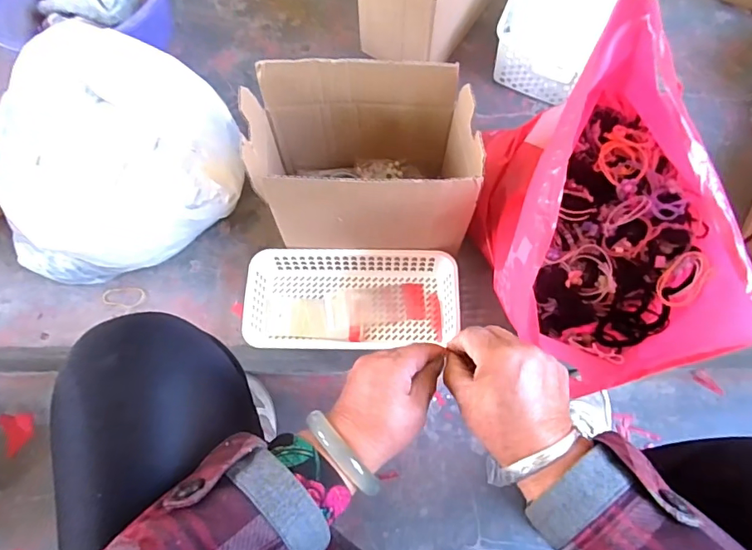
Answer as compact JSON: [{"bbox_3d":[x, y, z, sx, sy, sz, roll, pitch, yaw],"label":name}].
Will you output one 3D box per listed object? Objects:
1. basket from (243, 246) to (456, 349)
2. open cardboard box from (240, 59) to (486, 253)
[{"bbox_3d":[-0.029,0.033,0.643,0.271,0.048,0.125,-1,69,-1],"label":"basket"},{"bbox_3d":[-0.016,-0.127,0.582,0.235,0.176,0.157,-2,68,0],"label":"open cardboard box"}]

